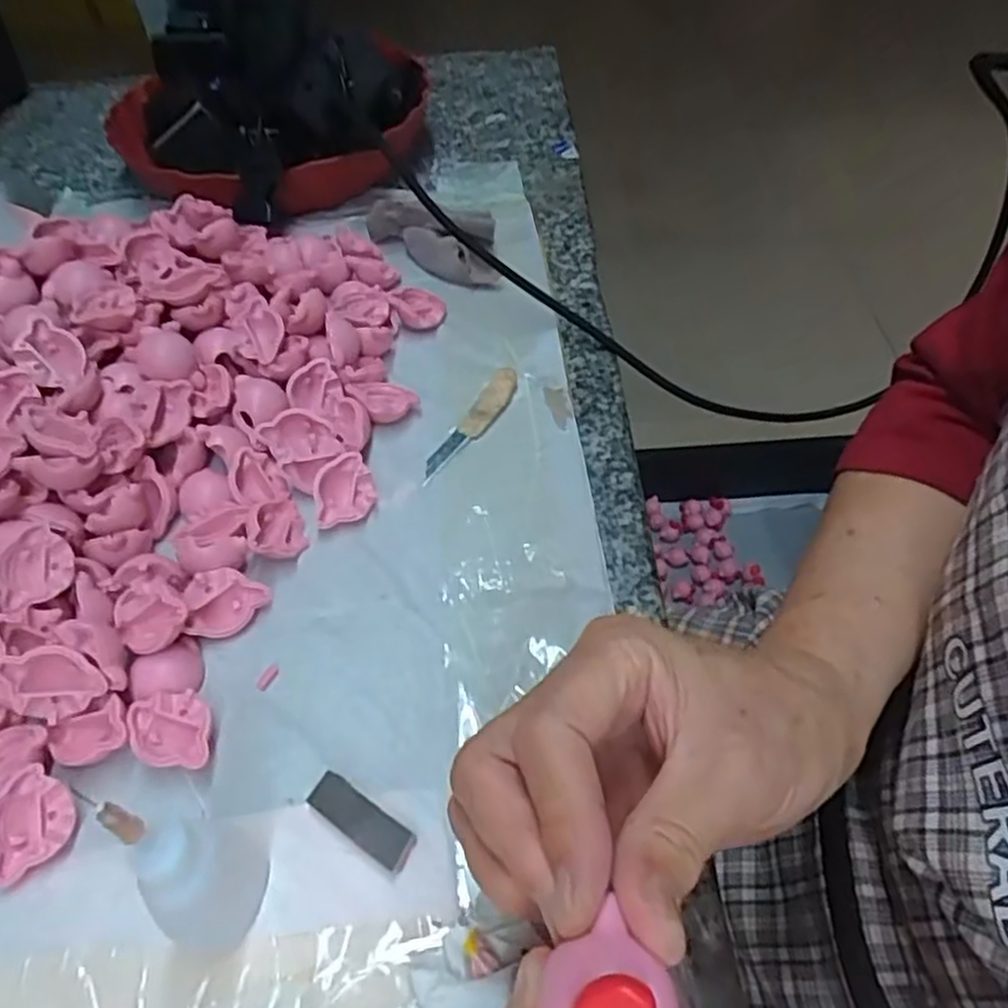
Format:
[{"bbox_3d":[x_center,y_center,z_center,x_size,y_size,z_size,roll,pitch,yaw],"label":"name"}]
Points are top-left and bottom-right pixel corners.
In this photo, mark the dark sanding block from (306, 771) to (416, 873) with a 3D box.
[{"bbox_3d":[-0.051,0.112,0.268,0.042,0.005,0.014,27,57,24],"label":"dark sanding block"}]

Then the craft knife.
[{"bbox_3d":[-0.017,-0.043,0.396,0.018,0.010,0.083,21,55,20],"label":"craft knife"}]

